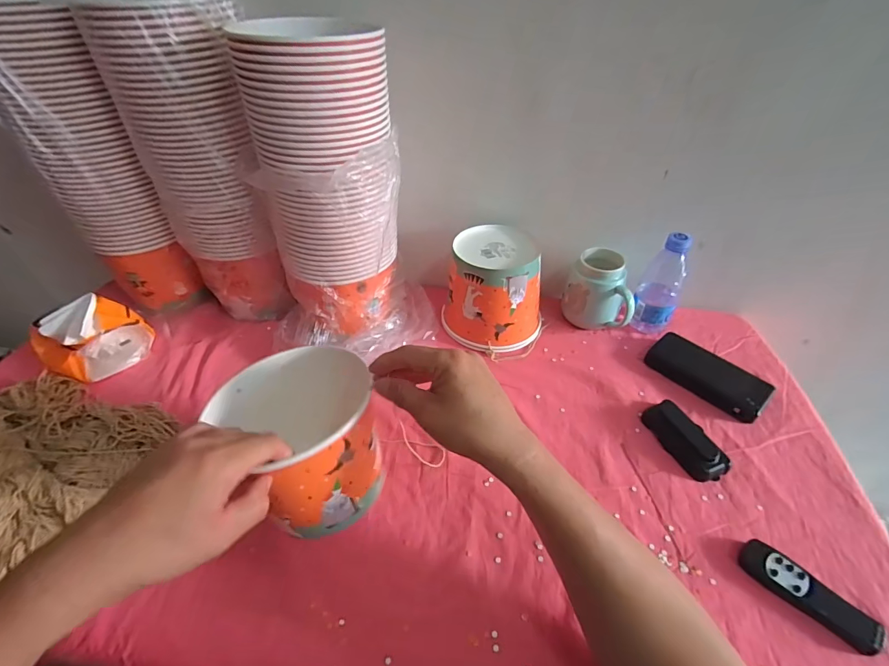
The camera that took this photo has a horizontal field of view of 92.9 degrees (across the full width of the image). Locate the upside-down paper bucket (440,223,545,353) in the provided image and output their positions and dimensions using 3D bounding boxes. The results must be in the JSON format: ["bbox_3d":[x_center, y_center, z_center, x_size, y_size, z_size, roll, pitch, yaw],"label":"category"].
[{"bbox_3d":[0.078,-0.069,0.660,0.151,0.136,0.142,6,45,6],"label":"upside-down paper bucket"}]

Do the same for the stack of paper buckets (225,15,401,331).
[{"bbox_3d":[-0.143,-0.176,0.551,0.168,0.338,0.169,-12,44,-11],"label":"stack of paper buckets"}]

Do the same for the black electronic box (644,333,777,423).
[{"bbox_3d":[0.375,0.055,0.602,0.060,0.038,0.156,-31,52,-28],"label":"black electronic box"}]

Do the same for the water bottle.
[{"bbox_3d":[0.333,-0.074,0.645,0.061,0.159,0.047,22,49,22],"label":"water bottle"}]

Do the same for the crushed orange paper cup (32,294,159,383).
[{"bbox_3d":[-0.530,0.002,0.629,0.132,0.081,0.120,22,48,21],"label":"crushed orange paper cup"}]

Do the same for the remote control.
[{"bbox_3d":[0.354,0.253,0.408,0.118,0.016,0.044,33,53,30],"label":"remote control"}]

